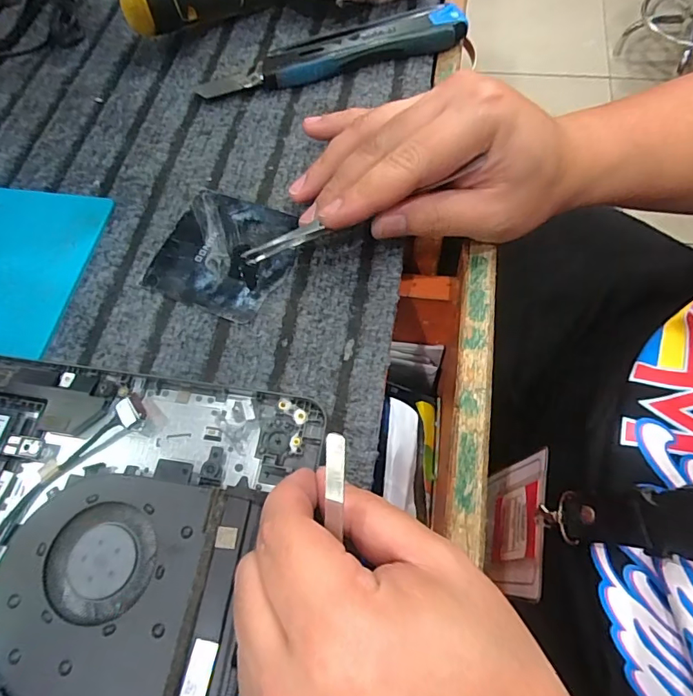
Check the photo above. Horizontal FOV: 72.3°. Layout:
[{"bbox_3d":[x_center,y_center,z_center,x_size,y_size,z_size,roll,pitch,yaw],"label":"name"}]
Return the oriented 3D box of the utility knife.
[{"bbox_3d":[-0.010,-0.210,0.339,0.191,0.022,0.029,-14,64,-6],"label":"utility knife"}]

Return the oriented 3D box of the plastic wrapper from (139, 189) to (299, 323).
[{"bbox_3d":[-0.071,-0.057,0.280,0.077,0.005,0.077,21,66,11],"label":"plastic wrapper"}]

